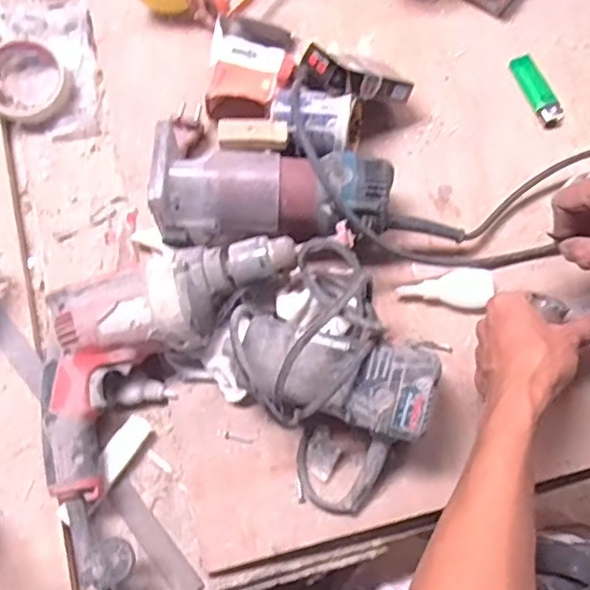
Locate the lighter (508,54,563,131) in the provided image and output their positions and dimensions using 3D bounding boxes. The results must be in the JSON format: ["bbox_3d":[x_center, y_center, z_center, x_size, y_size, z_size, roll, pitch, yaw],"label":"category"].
[{"bbox_3d":[0.251,-0.210,0.646,0.026,0.009,0.085,-22,75,-5],"label":"lighter"}]

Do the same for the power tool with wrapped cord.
[{"bbox_3d":[0.029,0.066,0.521,0.153,0.103,0.187,-40,77,-10],"label":"power tool with wrapped cord"}]

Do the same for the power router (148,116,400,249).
[{"bbox_3d":[-0.018,-0.091,0.575,0.215,0.090,0.096,1,73,2],"label":"power router"}]

